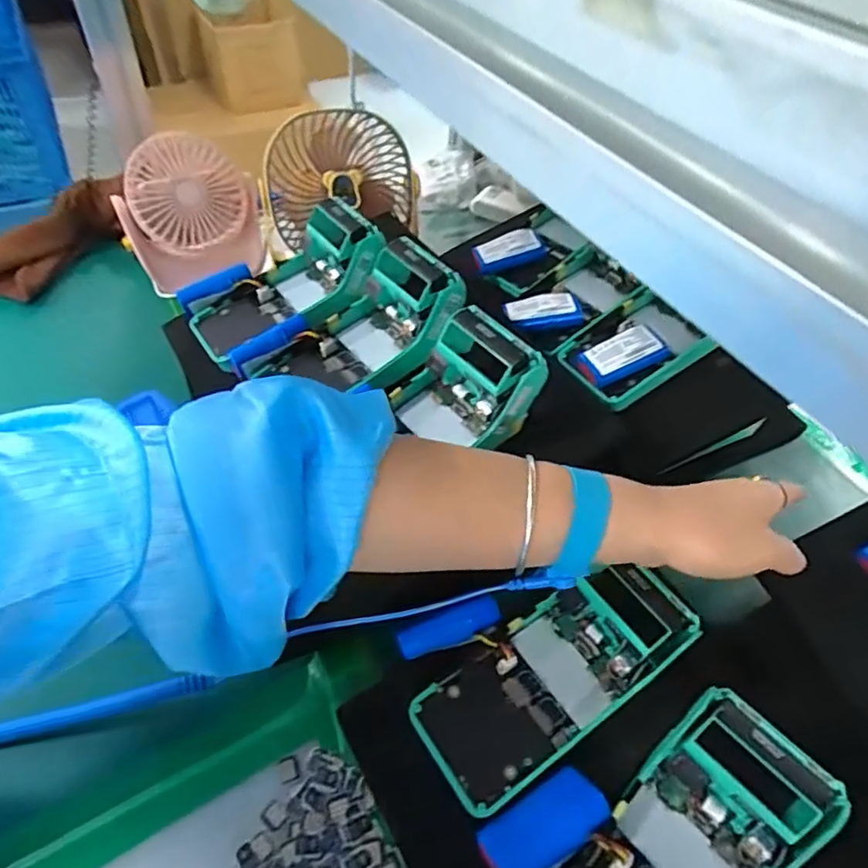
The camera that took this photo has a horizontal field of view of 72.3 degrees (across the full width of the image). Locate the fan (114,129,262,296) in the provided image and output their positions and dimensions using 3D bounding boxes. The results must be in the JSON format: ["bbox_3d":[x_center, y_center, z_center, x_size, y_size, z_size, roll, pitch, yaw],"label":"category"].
[{"bbox_3d":[-0.248,-0.221,0.607,0.130,0.131,0.055,-14,53,-18],"label":"fan"}]

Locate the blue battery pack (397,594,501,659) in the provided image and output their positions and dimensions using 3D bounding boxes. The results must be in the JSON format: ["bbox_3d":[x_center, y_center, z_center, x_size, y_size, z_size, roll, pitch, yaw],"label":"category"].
[{"bbox_3d":[0.010,0.124,0.379,0.066,0.014,0.018,-21,54,-7],"label":"blue battery pack"}]

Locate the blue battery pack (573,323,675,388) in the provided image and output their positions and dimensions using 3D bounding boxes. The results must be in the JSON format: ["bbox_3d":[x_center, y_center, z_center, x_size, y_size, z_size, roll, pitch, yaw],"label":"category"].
[{"bbox_3d":[0.157,-0.065,0.491,0.073,0.016,0.035,-22,54,-4],"label":"blue battery pack"}]

